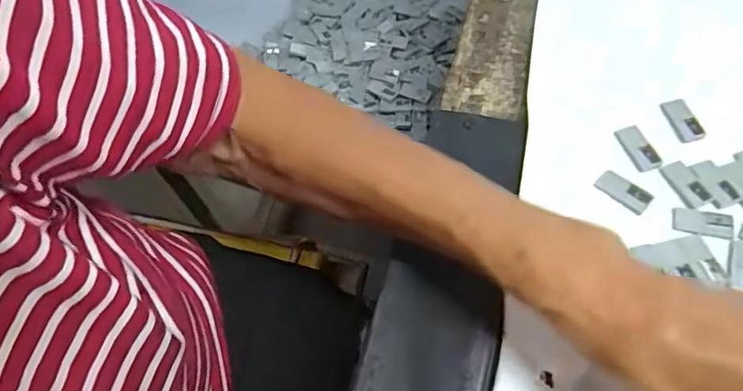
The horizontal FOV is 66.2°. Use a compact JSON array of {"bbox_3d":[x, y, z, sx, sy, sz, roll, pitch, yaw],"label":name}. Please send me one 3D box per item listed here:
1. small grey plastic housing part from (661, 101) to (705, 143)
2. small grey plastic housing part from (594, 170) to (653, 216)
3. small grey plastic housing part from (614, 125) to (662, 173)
[{"bbox_3d":[0.175,-0.042,0.321,0.014,0.007,0.026,-20,62,-7],"label":"small grey plastic housing part"},{"bbox_3d":[0.133,-0.002,0.301,0.028,0.004,0.011,33,68,20],"label":"small grey plastic housing part"},{"bbox_3d":[0.147,-0.027,0.312,0.012,0.004,0.027,-24,62,-9],"label":"small grey plastic housing part"}]

